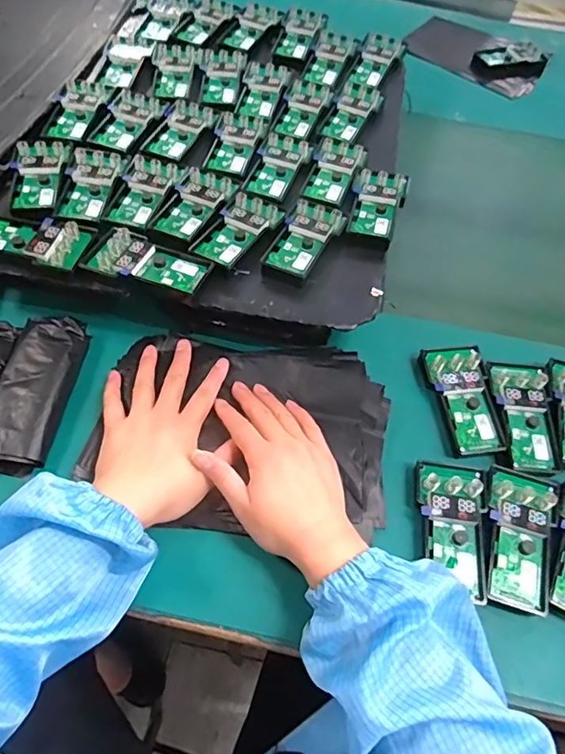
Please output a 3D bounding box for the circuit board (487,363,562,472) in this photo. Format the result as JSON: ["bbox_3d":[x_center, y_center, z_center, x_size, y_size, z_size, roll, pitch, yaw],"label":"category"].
[{"bbox_3d":[0.236,0.037,0.513,0.056,0.015,0.110,6,58,-1],"label":"circuit board"}]

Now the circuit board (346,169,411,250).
[{"bbox_3d":[0.103,-0.191,0.582,0.058,0.018,0.101,18,59,7],"label":"circuit board"}]

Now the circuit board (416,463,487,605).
[{"bbox_3d":[0.146,0.127,0.452,0.061,0.020,0.109,12,58,2],"label":"circuit board"}]

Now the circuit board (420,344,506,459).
[{"bbox_3d":[0.179,0.021,0.520,0.059,0.019,0.115,-4,59,-7],"label":"circuit board"}]

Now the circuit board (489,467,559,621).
[{"bbox_3d":[0.204,0.135,0.451,0.059,0.018,0.119,19,59,7],"label":"circuit board"}]

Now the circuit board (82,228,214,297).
[{"bbox_3d":[-0.129,-0.110,0.510,0.113,0.012,0.057,19,59,7],"label":"circuit board"}]

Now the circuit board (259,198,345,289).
[{"bbox_3d":[0.021,-0.141,0.542,0.055,0.016,0.103,24,59,10],"label":"circuit board"}]

